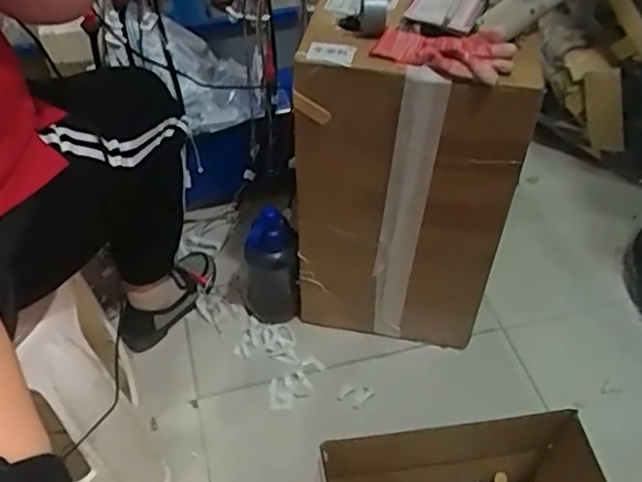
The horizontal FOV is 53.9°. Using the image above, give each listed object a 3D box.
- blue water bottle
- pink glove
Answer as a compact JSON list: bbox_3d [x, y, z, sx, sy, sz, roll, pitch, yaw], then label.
[{"bbox_3d":[-0.095,0.057,1.185,0.102,0.248,0.088,-8,48,-8],"label":"blue water bottle"},{"bbox_3d":[0.163,-0.254,0.834,0.178,0.035,0.129,12,49,10],"label":"pink glove"}]

